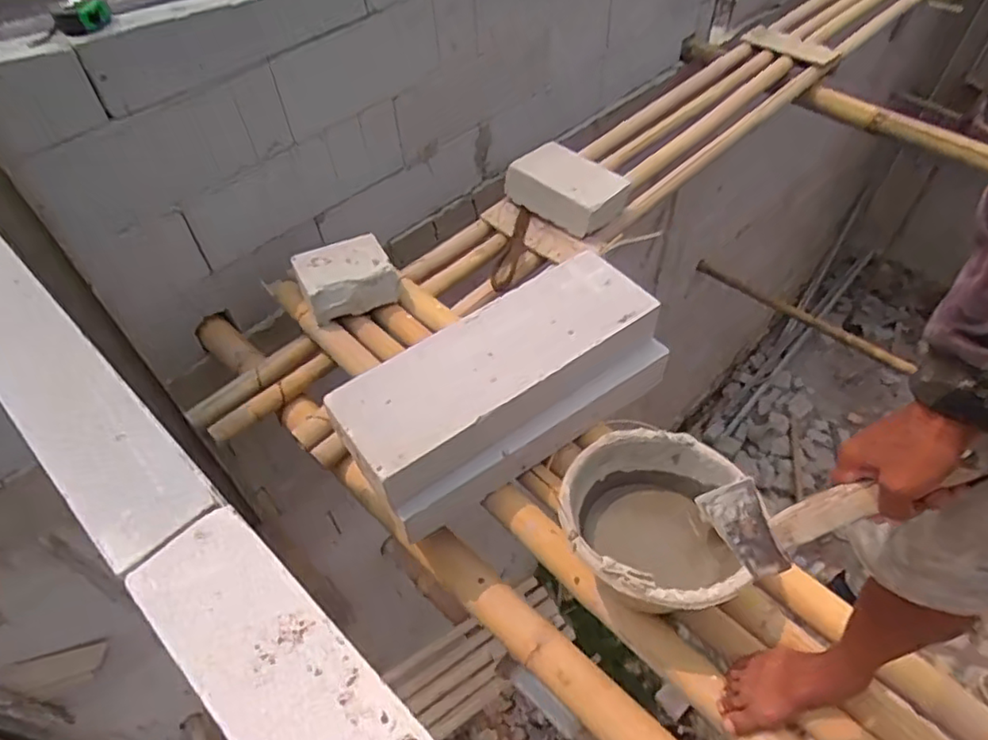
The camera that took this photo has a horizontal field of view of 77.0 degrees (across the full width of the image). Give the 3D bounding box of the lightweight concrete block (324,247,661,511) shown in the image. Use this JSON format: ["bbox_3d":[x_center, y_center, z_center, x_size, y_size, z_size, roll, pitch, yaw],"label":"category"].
[{"bbox_3d":[0.016,-0.008,1.107,0.597,0.094,0.210,-30,55,-20],"label":"lightweight concrete block"}]

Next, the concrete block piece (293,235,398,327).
[{"bbox_3d":[-0.331,-0.211,1.411,0.206,0.106,0.149,-18,52,-12],"label":"concrete block piece"}]

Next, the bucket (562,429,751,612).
[{"bbox_3d":[0.233,0.250,0.962,0.253,0.185,0.256,-1,50,2],"label":"bucket"}]

